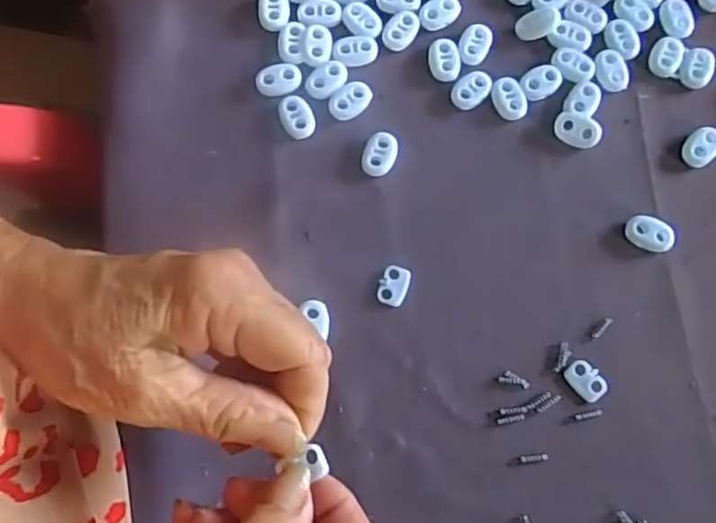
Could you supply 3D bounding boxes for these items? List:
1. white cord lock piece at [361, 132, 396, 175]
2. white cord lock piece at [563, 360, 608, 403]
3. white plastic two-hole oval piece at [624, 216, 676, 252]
[{"bbox_3d":[0.010,-0.051,0.326,0.015,0.007,0.021,20,77,4],"label":"white cord lock piece"},{"bbox_3d":[0.103,0.054,0.303,0.013,0.004,0.019,-38,80,-9],"label":"white cord lock piece"},{"bbox_3d":[0.139,-0.013,0.320,0.022,0.008,0.014,29,78,6],"label":"white plastic two-hole oval piece"}]

